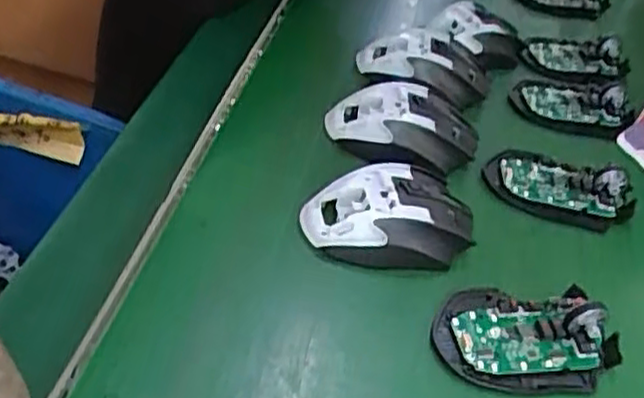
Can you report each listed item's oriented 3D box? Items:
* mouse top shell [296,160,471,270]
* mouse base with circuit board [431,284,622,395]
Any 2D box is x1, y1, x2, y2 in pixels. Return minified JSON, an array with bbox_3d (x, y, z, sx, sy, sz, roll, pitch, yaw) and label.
[{"bbox_3d":[0.046,0.013,0.476,0.112,0.046,0.057,-6,37,-16],"label":"mouse top shell"},{"bbox_3d":[0.124,0.080,0.438,0.113,0.026,0.066,3,35,-4],"label":"mouse base with circuit board"}]

